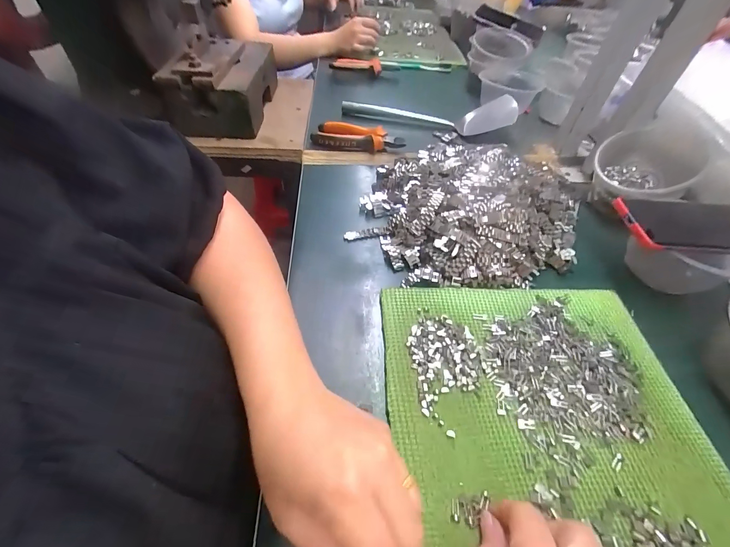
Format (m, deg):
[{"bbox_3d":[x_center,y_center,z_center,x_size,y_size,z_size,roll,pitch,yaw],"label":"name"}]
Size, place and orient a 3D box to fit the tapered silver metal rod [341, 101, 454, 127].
[{"bbox_3d":[0.056,-0.288,0.581,0.200,0.021,0.016,11,51,7],"label":"tapered silver metal rod"}]

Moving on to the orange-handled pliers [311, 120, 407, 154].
[{"bbox_3d":[-0.011,-0.216,0.512,0.143,0.029,0.052,16,52,11],"label":"orange-handled pliers"}]

